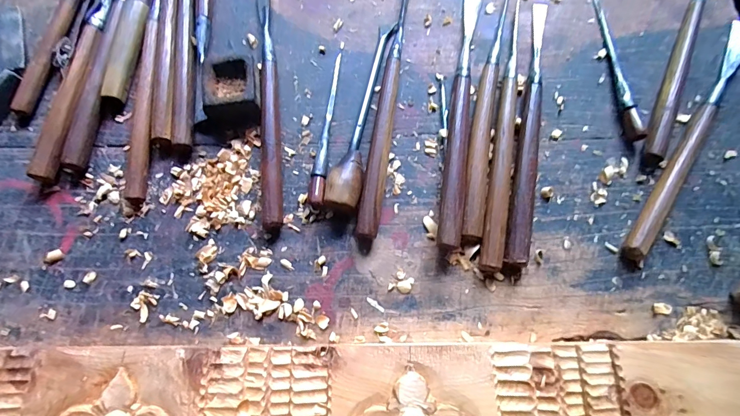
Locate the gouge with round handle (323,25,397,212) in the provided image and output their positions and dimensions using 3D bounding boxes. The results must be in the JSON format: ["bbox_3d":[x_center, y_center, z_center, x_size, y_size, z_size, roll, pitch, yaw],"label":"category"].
[{"bbox_3d":[-0.003,-0.083,0.336,0.026,0.028,0.181,14,76,3],"label":"gouge with round handle"}]

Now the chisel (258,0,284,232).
[{"bbox_3d":[-0.092,-0.110,0.348,0.017,0.018,0.261,-6,76,-1],"label":"chisel"}]

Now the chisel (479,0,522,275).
[{"bbox_3d":[0.116,-0.071,0.336,0.018,0.018,0.252,10,76,2],"label":"chisel"}]

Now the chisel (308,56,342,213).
[{"bbox_3d":[-0.039,-0.071,0.341,0.013,0.015,0.147,4,76,1],"label":"chisel"}]

